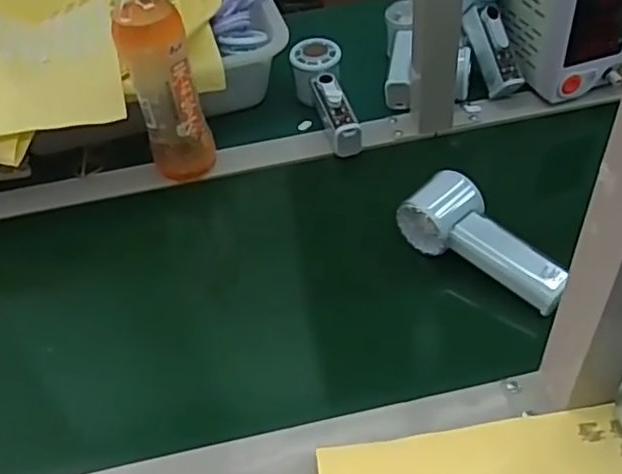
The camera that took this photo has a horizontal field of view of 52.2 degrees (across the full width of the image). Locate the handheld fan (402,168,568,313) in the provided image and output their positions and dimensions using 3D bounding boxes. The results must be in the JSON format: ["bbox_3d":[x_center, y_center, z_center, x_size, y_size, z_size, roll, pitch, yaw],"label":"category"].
[{"bbox_3d":[0.146,0.003,0.534,0.056,0.046,0.147,-33,51,-23],"label":"handheld fan"}]

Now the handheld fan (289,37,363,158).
[{"bbox_3d":[0.021,-0.151,0.709,0.051,0.055,0.153,-16,60,-8],"label":"handheld fan"}]

